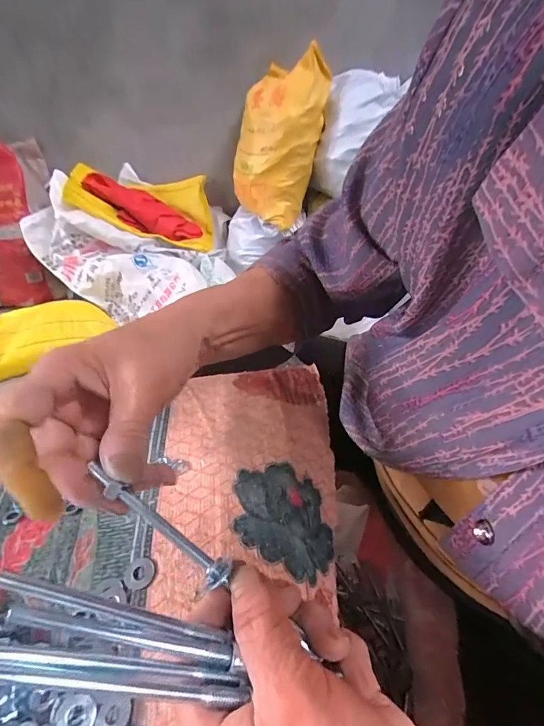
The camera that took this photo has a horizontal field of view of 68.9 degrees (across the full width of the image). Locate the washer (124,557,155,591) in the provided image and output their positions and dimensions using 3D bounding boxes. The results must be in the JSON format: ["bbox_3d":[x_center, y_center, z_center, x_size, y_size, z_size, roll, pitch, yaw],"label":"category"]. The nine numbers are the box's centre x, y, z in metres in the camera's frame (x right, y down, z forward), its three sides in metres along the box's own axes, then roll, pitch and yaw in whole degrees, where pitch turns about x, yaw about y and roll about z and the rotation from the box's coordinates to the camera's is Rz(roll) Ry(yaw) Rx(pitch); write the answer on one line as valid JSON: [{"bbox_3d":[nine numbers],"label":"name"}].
[{"bbox_3d":[-0.086,0.137,0.258,0.018,0.004,0.019,-2,35,1],"label":"washer"}]

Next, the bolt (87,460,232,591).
[{"bbox_3d":[-0.056,0.079,0.194,0.084,0.008,0.013,38,44,2],"label":"bolt"}]

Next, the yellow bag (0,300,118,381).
[{"bbox_3d":[-0.775,-0.097,1.313,0.459,0.124,0.238,-16,38,-19],"label":"yellow bag"}]

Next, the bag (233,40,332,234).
[{"bbox_3d":[0.026,-0.879,1.516,0.296,0.683,0.186,11,-5,25],"label":"bag"}]

